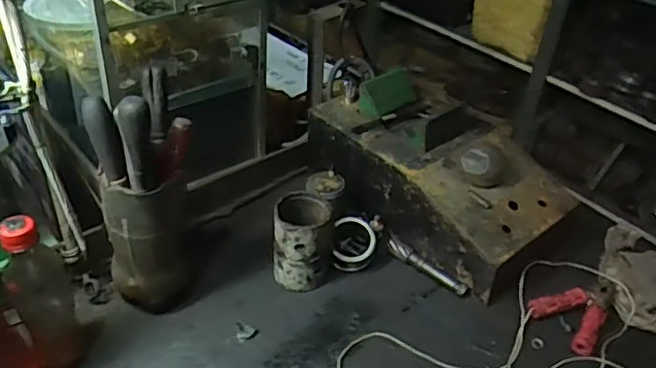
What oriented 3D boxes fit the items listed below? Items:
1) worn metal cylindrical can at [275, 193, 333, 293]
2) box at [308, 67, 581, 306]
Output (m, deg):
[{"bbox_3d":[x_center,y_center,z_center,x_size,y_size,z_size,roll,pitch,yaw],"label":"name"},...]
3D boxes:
[{"bbox_3d":[-0.031,0.073,0.737,0.069,0.105,0.077,1,39,-3],"label":"worn metal cylindrical can"},{"bbox_3d":[0.152,-0.022,0.832,0.185,0.147,0.344,-27,48,-33],"label":"box"}]

